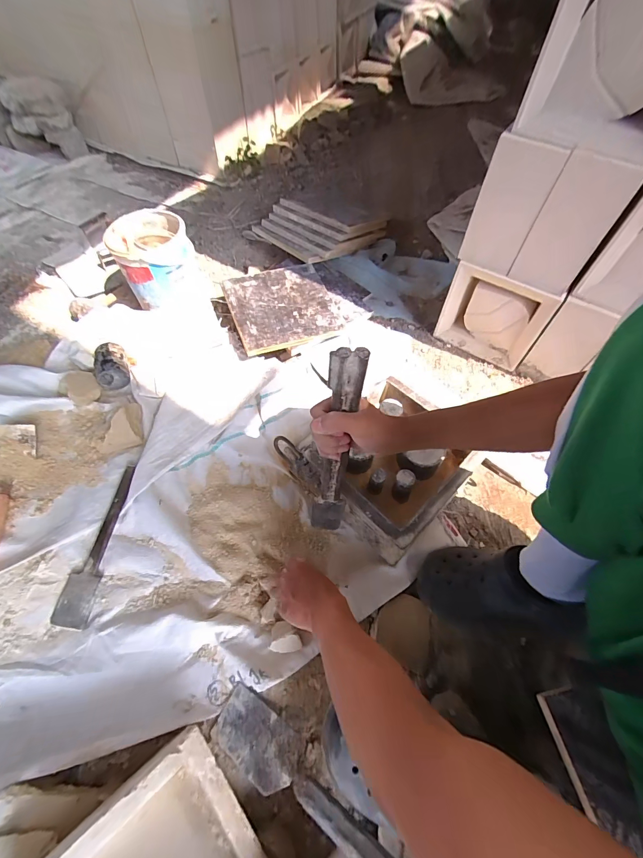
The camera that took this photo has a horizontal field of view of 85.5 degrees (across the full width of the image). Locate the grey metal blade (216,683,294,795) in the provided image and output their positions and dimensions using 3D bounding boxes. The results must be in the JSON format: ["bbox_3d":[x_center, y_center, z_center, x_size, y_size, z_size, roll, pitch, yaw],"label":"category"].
[{"bbox_3d":[-0.088,0.413,0.466,0.122,0.006,0.068,19,57,32],"label":"grey metal blade"}]

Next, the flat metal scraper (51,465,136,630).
[{"bbox_3d":[-0.393,0.191,0.615,0.053,0.013,0.275,3,57,3],"label":"flat metal scraper"}]

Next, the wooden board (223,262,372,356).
[{"bbox_3d":[-0.056,-0.315,0.868,0.336,0.018,0.244,-19,66,-20],"label":"wooden board"}]

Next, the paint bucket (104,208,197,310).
[{"bbox_3d":[-0.402,-0.412,0.845,0.163,0.150,0.162,-1,57,1],"label":"paint bucket"}]

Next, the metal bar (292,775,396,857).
[{"bbox_3d":[0.021,0.430,0.375,0.127,0.012,0.027,15,58,34],"label":"metal bar"}]

